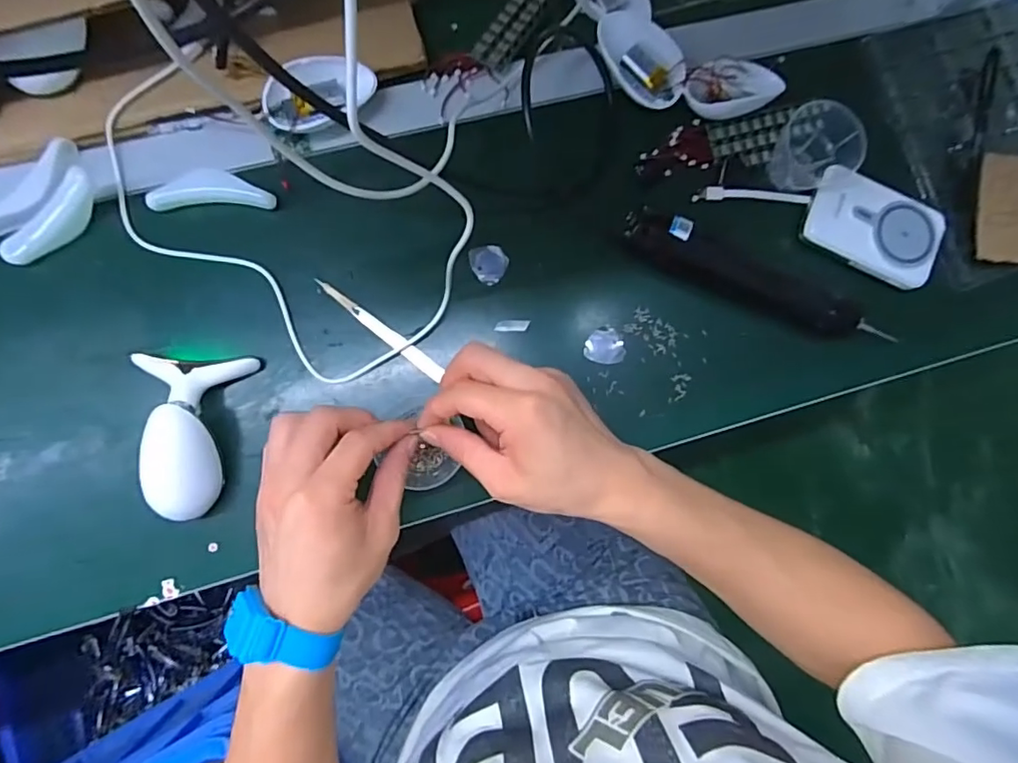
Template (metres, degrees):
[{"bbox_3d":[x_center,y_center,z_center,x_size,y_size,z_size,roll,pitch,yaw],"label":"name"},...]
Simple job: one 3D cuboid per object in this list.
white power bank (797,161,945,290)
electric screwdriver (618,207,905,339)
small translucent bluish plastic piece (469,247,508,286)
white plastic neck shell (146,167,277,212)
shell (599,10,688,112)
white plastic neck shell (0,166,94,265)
[{"bbox_3d":[0.306,-0.130,0.465,0.111,0.018,0.074,20,85,-4],"label":"white power bank"},{"bbox_3d":[0.203,-0.084,0.445,0.238,0.032,0.044,24,85,-4],"label":"electric screwdriver"},{"bbox_3d":[-0.016,-0.096,0.444,0.029,0.004,0.032,-43,92,-6],"label":"small translucent bluish plastic piece"},{"bbox_3d":[-0.222,-0.144,0.413,0.085,0.017,0.031,-5,88,-6],"label":"white plastic neck shell"},{"bbox_3d":[0.107,-0.263,0.451,0.047,0.023,0.083,-41,91,-6],"label":"shell"},{"bbox_3d":[-0.329,-0.116,0.399,0.083,0.029,0.022,-45,92,-6],"label":"white plastic neck shell"}]

